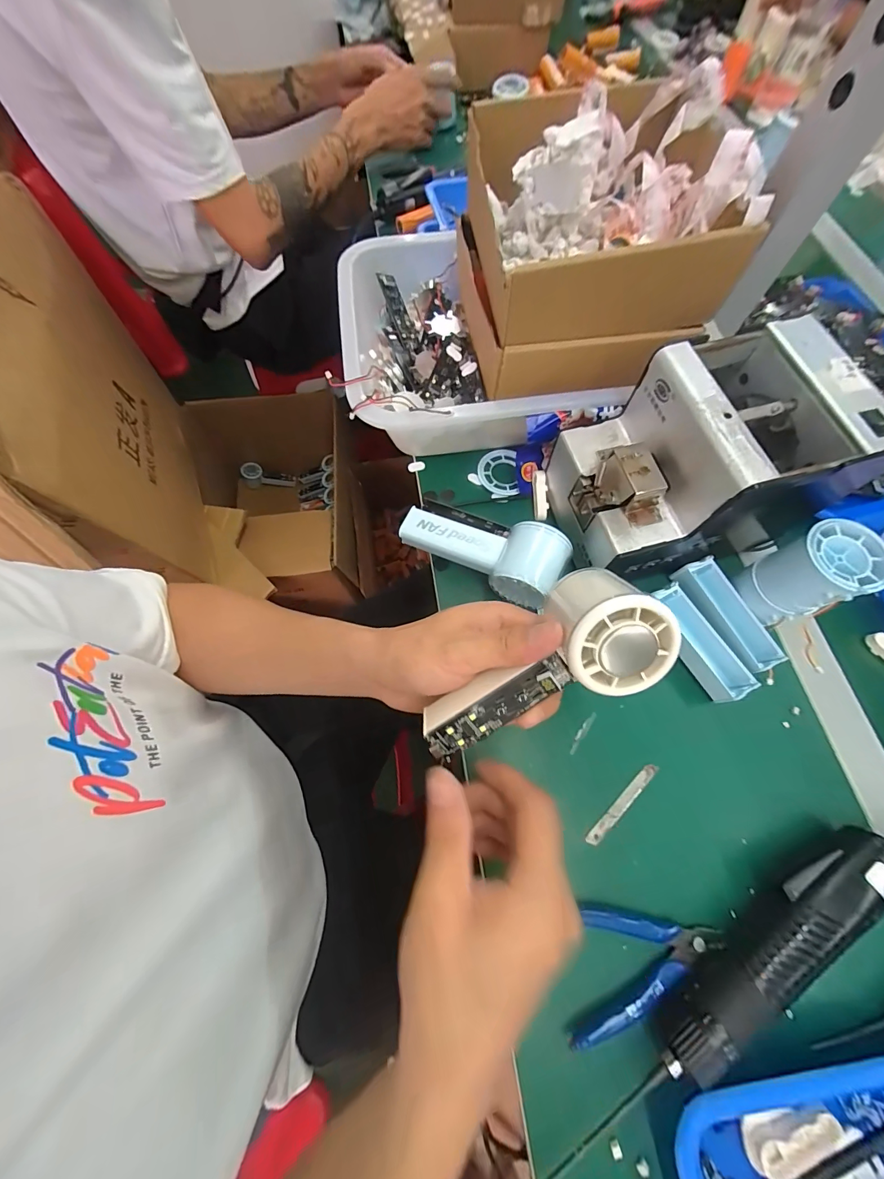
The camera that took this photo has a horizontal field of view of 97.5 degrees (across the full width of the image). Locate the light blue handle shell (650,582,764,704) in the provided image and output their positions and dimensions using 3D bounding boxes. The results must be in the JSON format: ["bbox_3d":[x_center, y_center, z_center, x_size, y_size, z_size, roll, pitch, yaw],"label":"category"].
[{"bbox_3d":[0.218,0.044,0.331,0.026,0.027,0.101,-26,71,-10],"label":"light blue handle shell"}]

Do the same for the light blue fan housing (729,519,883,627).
[{"bbox_3d":[0.284,-0.011,0.307,0.049,0.084,0.051,-29,72,-11],"label":"light blue fan housing"}]

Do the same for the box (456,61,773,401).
[{"bbox_3d":[0.128,-0.307,0.335,0.190,0.125,0.189,-9,69,-4],"label":"box"}]

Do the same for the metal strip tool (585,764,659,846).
[{"bbox_3d":[0.141,0.167,0.303,0.079,0.004,0.009,-39,74,-14],"label":"metal strip tool"}]

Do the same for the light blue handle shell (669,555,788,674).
[{"bbox_3d":[0.247,0.021,0.334,0.036,0.020,0.101,-24,71,-10],"label":"light blue handle shell"}]

